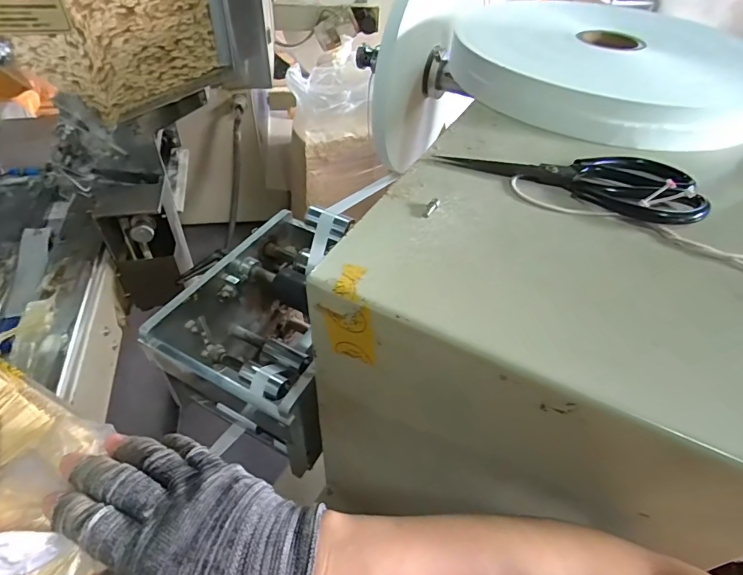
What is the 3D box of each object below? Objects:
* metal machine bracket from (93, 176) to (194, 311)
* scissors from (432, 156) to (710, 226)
[{"bbox_3d":[-0.603,-0.119,1.186,0.176,0.313,0.143,-17,50,-19],"label":"metal machine bracket"},{"bbox_3d":[0.190,-0.116,0.431,0.244,0.023,0.094,19,48,14],"label":"scissors"}]

